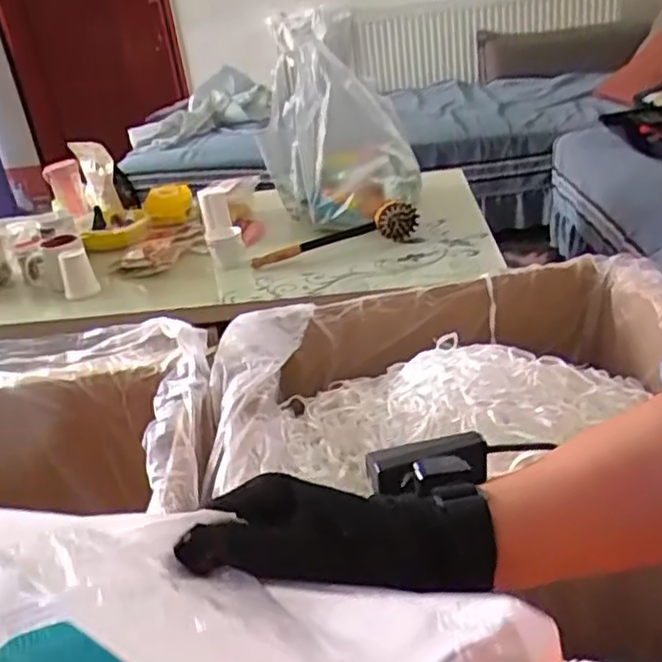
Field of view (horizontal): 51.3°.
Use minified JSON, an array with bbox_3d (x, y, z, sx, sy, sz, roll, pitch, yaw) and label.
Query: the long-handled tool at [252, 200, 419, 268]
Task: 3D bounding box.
[{"bbox_3d":[0.015,-0.221,1.580,0.409,0.069,0.093,-14,27,-13],"label":"long-handled tool"}]

